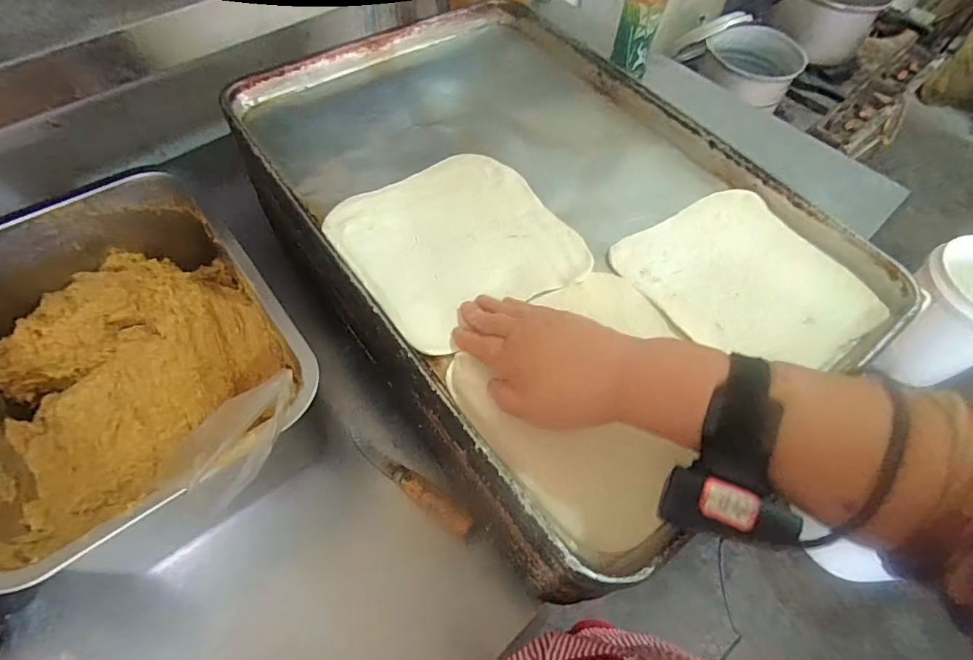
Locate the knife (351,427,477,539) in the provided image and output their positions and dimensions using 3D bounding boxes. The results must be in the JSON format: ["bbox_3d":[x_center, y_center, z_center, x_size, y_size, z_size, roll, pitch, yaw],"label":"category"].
[{"bbox_3d":[-0.078,0.151,0.507,0.156,0.024,0.022,34,62,16],"label":"knife"}]

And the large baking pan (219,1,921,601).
[{"bbox_3d":[0.042,-0.132,0.494,0.440,0.042,0.592,-31,65,-21],"label":"large baking pan"}]

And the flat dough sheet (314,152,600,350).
[{"bbox_3d":[-0.029,-0.085,0.464,0.187,0.012,0.194,-31,65,-21],"label":"flat dough sheet"}]

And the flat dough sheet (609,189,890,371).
[{"bbox_3d":[0.235,-0.045,0.455,0.178,0.011,0.186,-27,63,-19],"label":"flat dough sheet"}]

